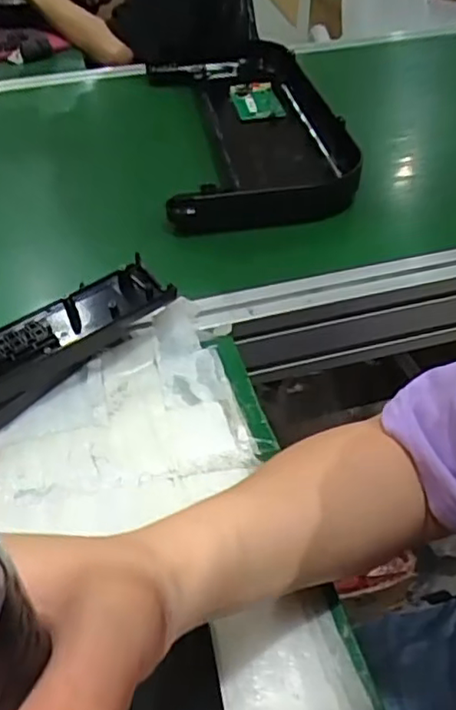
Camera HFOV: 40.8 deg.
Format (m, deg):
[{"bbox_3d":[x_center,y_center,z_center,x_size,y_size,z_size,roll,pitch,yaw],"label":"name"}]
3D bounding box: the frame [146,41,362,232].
[{"bbox_3d":[0.015,-0.300,0.779,0.203,0.055,0.496,-6,43,-4],"label":"frame"}]

